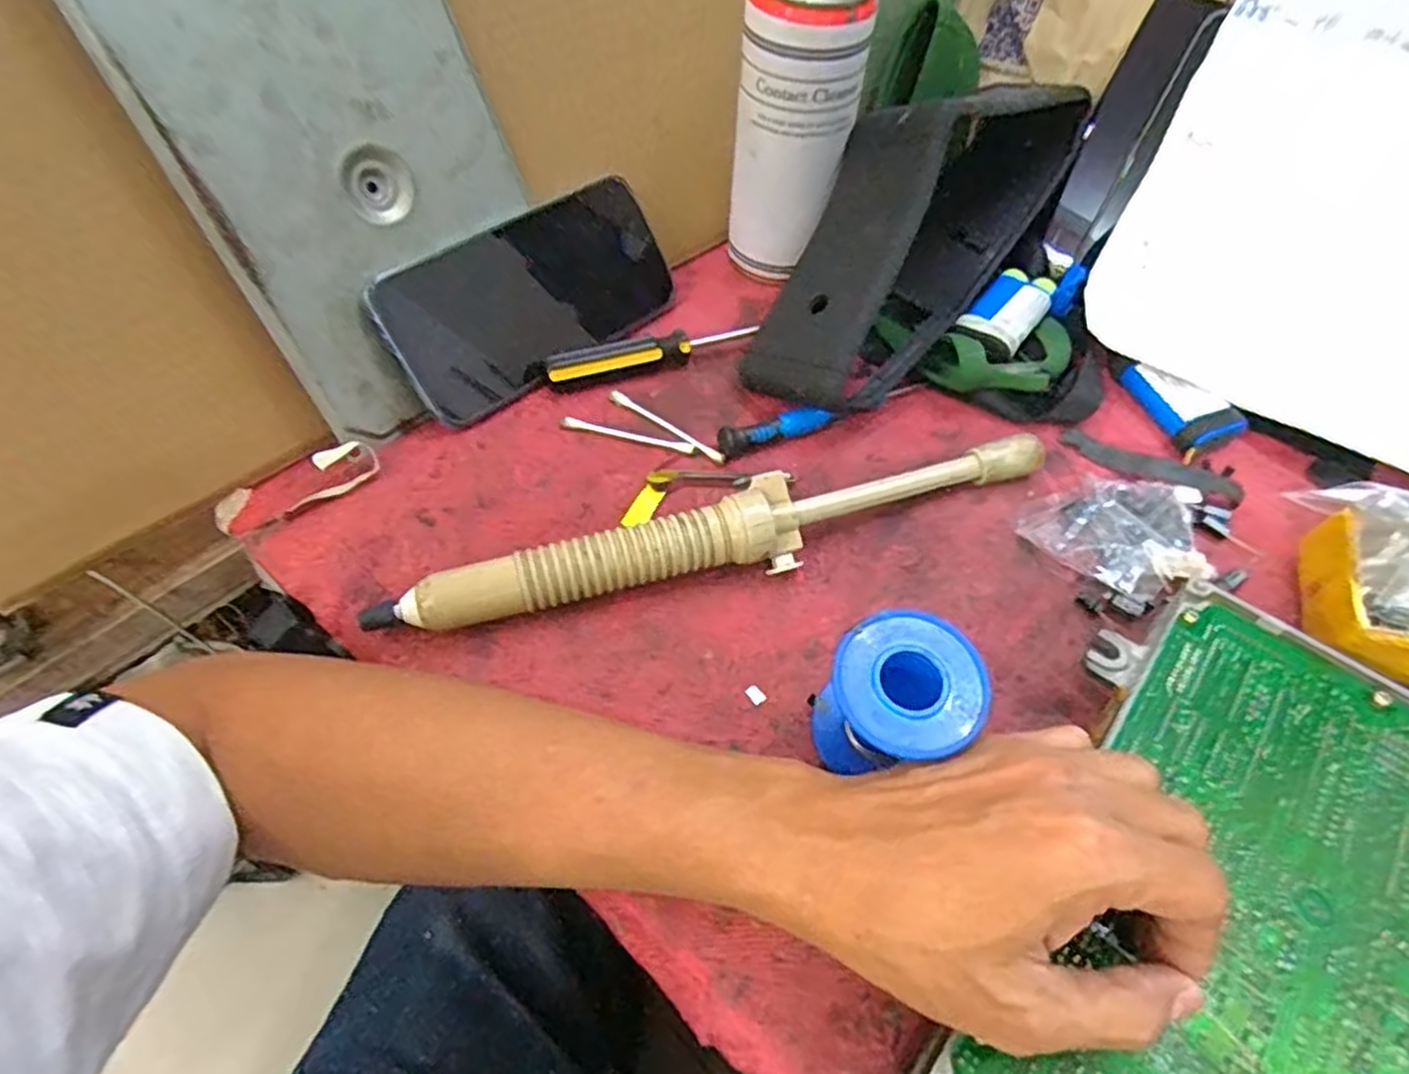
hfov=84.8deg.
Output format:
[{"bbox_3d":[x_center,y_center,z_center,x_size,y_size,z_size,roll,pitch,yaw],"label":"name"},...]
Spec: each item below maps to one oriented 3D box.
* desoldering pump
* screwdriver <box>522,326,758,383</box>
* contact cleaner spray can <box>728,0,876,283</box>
[{"bbox_3d":[0.012,0.002,0.357,0.310,0.036,0.031,-17,58,-12],"label":"desoldering pump"},{"bbox_3d":[-0.033,-0.099,0.424,0.125,0.023,0.016,-17,58,-12],"label":"screwdriver"},{"bbox_3d":[0.047,-0.228,0.426,0.060,0.166,0.049,37,61,24],"label":"contact cleaner spray can"}]

